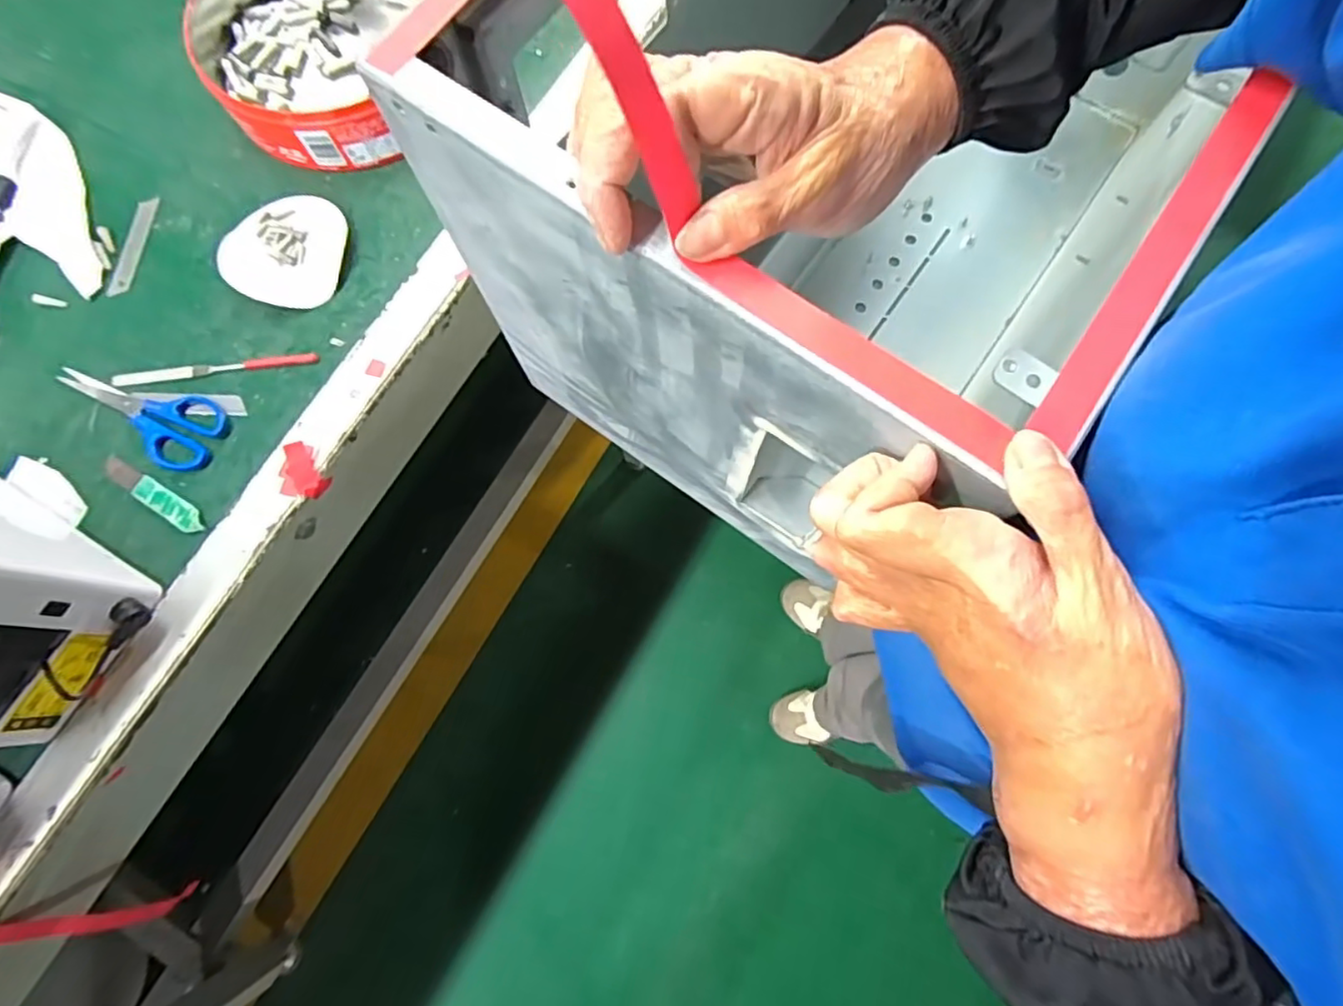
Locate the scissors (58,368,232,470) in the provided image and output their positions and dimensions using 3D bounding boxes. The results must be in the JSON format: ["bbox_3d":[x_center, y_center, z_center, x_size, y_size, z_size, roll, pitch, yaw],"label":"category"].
[{"bbox_3d":[-0.447,-0.074,0.541,0.147,0.010,0.062,19,77,6],"label":"scissors"}]

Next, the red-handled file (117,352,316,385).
[{"bbox_3d":[-0.388,-0.115,0.550,0.169,0.004,0.012,-7,76,-1],"label":"red-handled file"}]

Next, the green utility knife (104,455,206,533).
[{"bbox_3d":[-0.423,-0.007,0.526,0.104,0.004,0.021,32,79,8],"label":"green utility knife"}]

